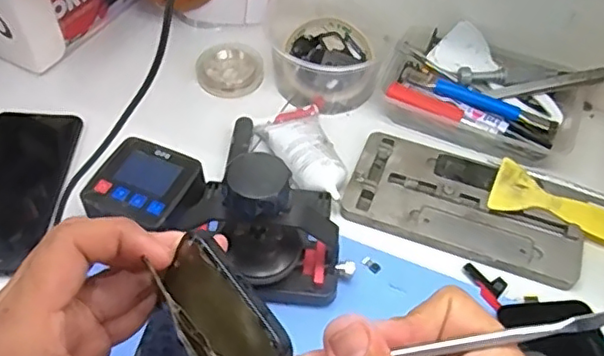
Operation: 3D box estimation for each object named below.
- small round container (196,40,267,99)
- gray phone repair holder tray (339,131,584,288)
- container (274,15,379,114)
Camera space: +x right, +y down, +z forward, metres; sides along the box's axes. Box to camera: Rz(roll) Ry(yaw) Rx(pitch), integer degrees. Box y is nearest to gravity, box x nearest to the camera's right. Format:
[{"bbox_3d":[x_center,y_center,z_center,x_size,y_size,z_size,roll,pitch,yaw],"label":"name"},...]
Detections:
[{"bbox_3d":[-0.066,-0.103,0.565,0.062,0.023,0.051,-3,52,-4],"label":"small round container"},{"bbox_3d":[0.126,0.021,0.469,0.178,0.009,0.090,19,54,13],"label":"gray phone repair holder tray"},{"bbox_3d":[0.021,-0.111,0.549,0.091,0.053,0.098,1,52,-1],"label":"container"}]

